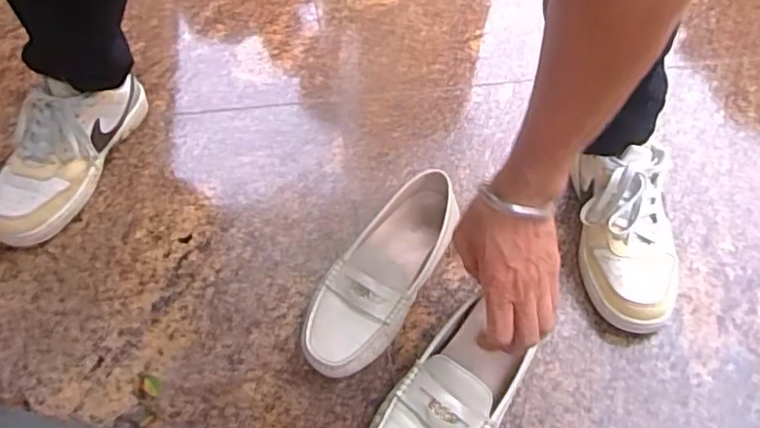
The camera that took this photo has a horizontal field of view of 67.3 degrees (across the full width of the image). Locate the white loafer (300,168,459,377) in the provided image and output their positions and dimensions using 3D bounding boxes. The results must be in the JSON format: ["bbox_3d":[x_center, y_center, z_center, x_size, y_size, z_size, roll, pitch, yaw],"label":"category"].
[{"bbox_3d":[0.003,0.054,0.575,0.091,0.065,0.235,23,55,13],"label":"white loafer"}]

